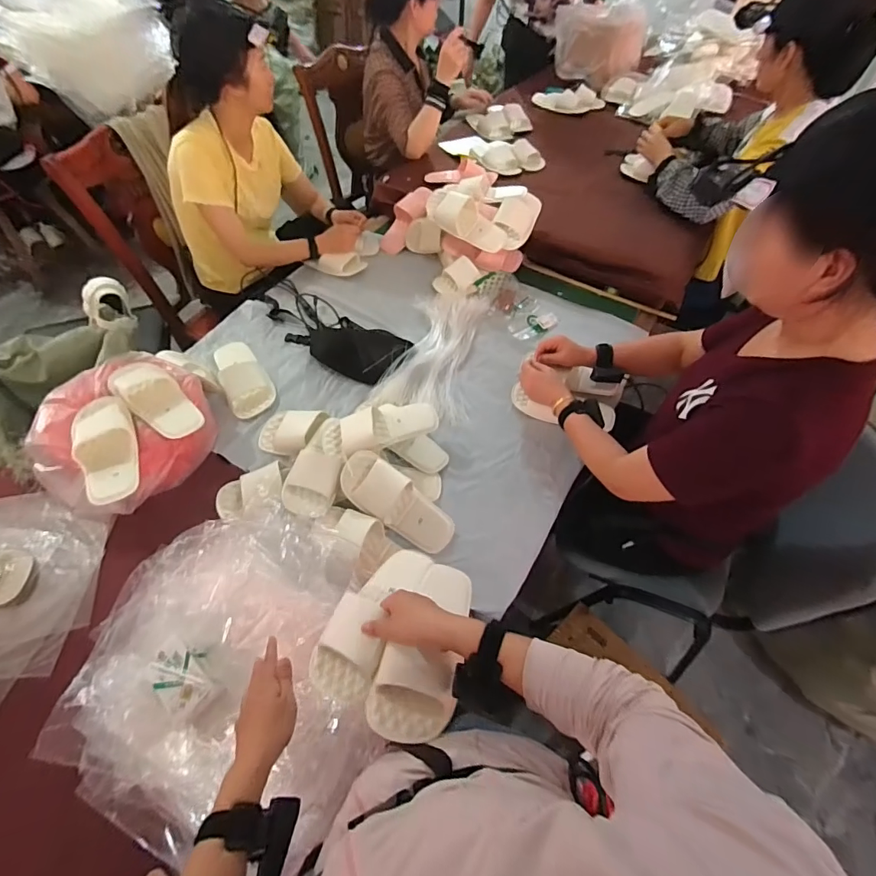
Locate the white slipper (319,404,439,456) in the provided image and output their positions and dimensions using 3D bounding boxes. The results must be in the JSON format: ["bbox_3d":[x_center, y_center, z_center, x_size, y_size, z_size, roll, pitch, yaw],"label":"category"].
[{"bbox_3d":[-0.121,-0.030,0.920,0.233,0.054,0.112,-19,57,-14],"label":"white slipper"}]

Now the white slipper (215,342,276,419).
[{"bbox_3d":[-0.461,-0.156,1.057,0.104,0.057,0.240,-24,58,-17],"label":"white slipper"}]

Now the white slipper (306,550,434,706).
[{"bbox_3d":[-0.087,0.229,0.613,0.087,0.055,0.230,21,42,14],"label":"white slipper"}]

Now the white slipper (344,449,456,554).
[{"bbox_3d":[-0.076,0.121,0.851,0.245,0.068,0.092,39,60,-2],"label":"white slipper"}]

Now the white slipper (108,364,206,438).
[{"bbox_3d":[-0.557,-0.080,0.889,0.227,0.039,0.095,34,60,21],"label":"white slipper"}]

